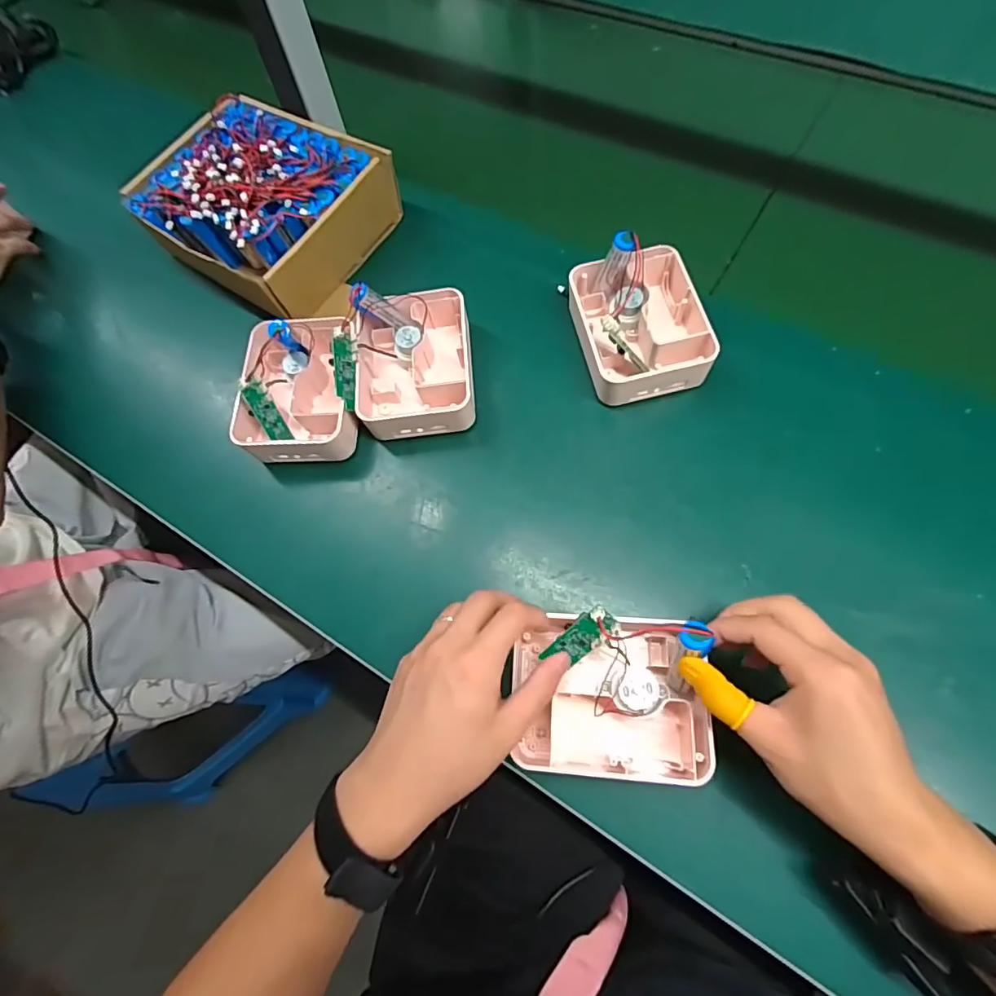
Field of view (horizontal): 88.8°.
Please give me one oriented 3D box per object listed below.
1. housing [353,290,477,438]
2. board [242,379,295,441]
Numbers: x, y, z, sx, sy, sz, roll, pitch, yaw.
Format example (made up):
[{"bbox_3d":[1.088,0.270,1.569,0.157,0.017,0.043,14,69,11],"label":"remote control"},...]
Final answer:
[{"bbox_3d":[-0.076,-0.125,0.460,0.104,0.043,0.141,-4,75,-2],"label":"housing"},{"bbox_3d":[-0.202,-0.075,0.447,0.004,0.025,0.056,-16,106,33],"label":"board"}]

